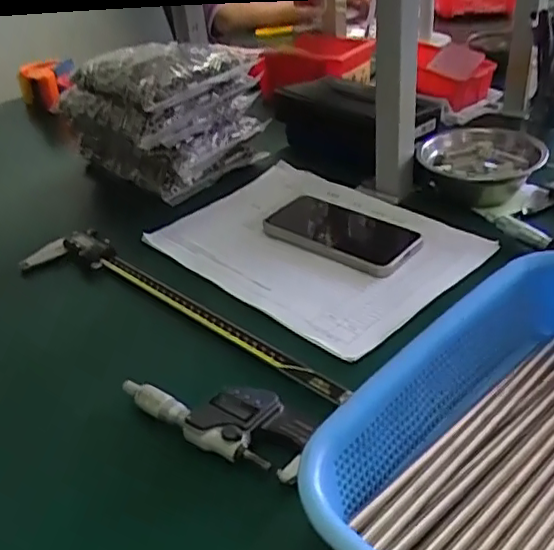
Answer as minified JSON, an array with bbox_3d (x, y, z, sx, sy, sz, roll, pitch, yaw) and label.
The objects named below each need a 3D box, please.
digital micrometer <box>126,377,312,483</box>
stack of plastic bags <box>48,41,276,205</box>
[{"bbox_3d":[-0.043,0.098,0.436,0.148,0.025,0.052,14,38,26],"label":"digital micrometer"},{"bbox_3d":[-0.142,-0.191,0.762,0.164,0.165,0.199,-30,40,-34],"label":"stack of plastic bags"}]

